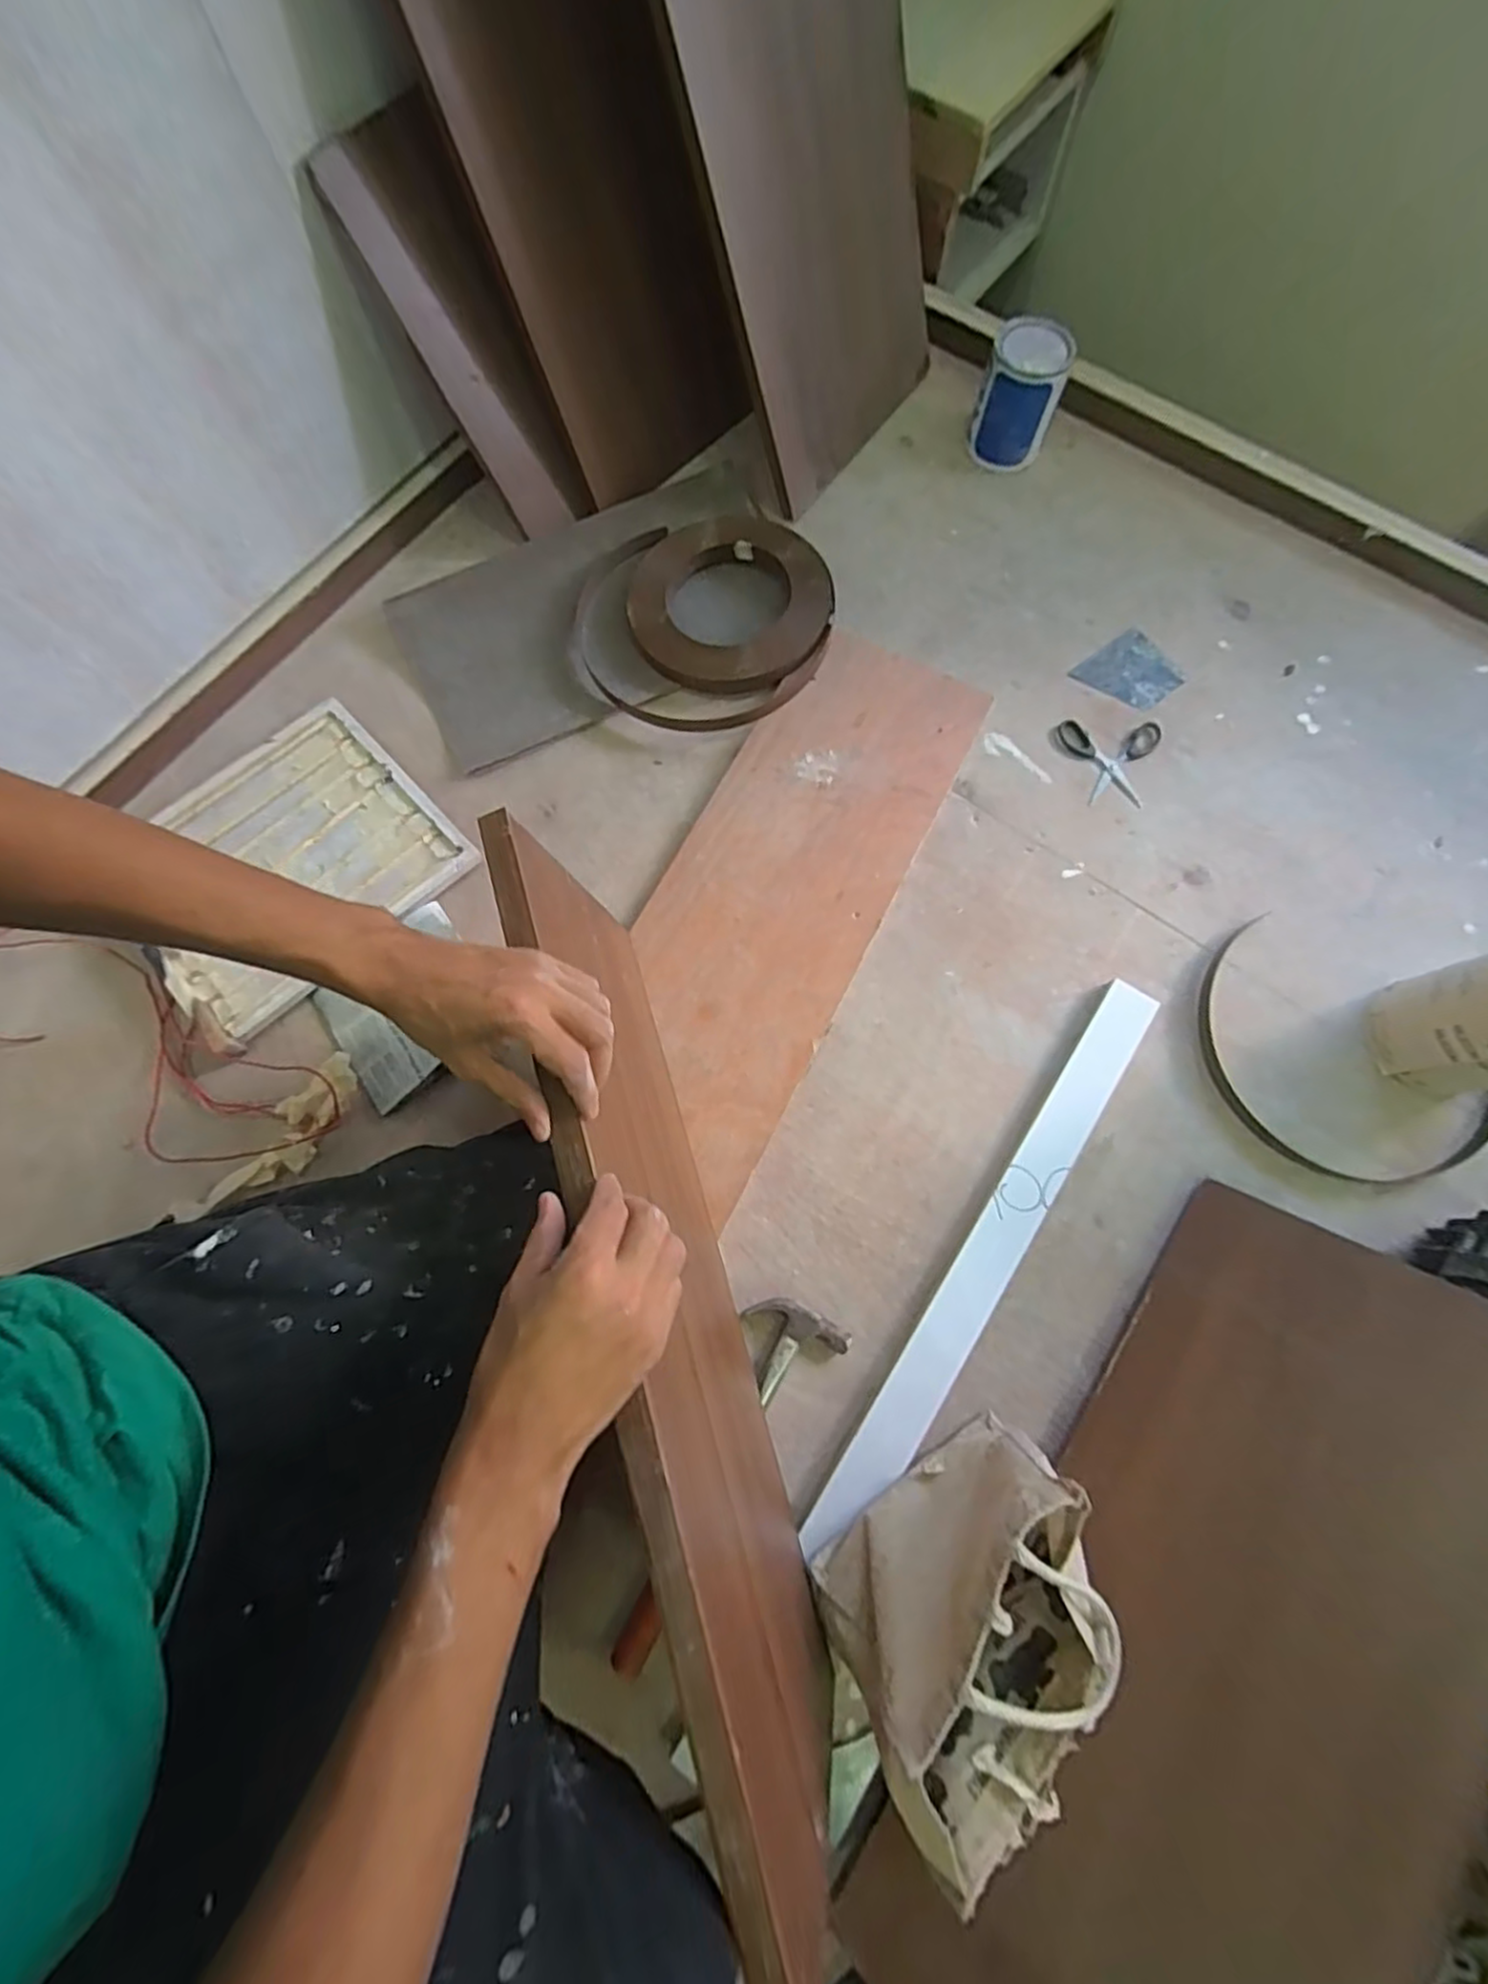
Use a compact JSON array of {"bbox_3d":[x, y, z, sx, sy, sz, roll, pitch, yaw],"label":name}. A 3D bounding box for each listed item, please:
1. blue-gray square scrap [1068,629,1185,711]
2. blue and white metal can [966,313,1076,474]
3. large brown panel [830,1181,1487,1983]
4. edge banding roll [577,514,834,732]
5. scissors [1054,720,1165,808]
[{"bbox_3d":[0.478,-0.393,0.886,0.109,0.004,0.096,-36,80,-9],"label":"blue-gray square scrap"},{"bbox_3d":[0.356,-0.783,0.928,0.101,0.119,0.122,13,75,2],"label":"blue and white metal can"},{"bbox_3d":[0.352,0.494,0.533,0.282,0.031,0.670,21,73,49],"label":"large brown panel"},{"bbox_3d":[-0.043,-0.451,0.872,0.295,0.045,0.288,0,75,-1],"label":"edge banding roll"},{"bbox_3d":[0.438,-0.272,0.847,0.121,0.004,0.110,1,75,-1],"label":"scissors"}]

